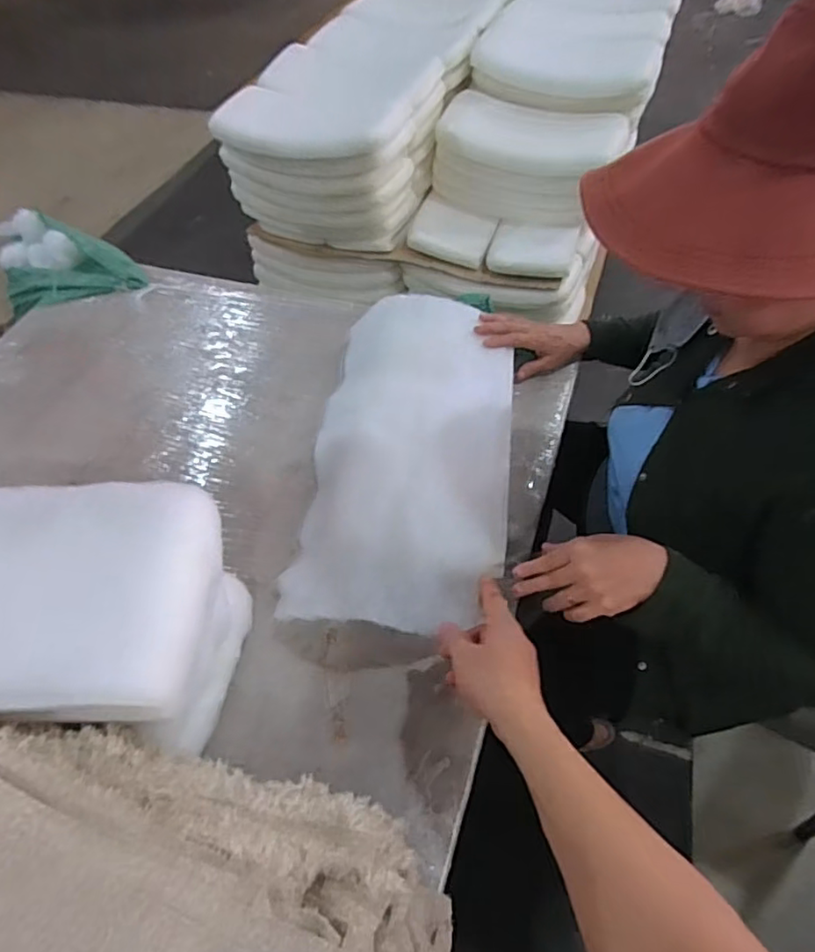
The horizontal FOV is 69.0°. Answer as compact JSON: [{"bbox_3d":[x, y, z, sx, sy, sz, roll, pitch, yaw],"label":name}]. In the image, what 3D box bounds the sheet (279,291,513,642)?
[{"bbox_3d":[0.002,-0.046,0.807,0.265,0.075,0.549,2,50,5],"label":"sheet"}]

